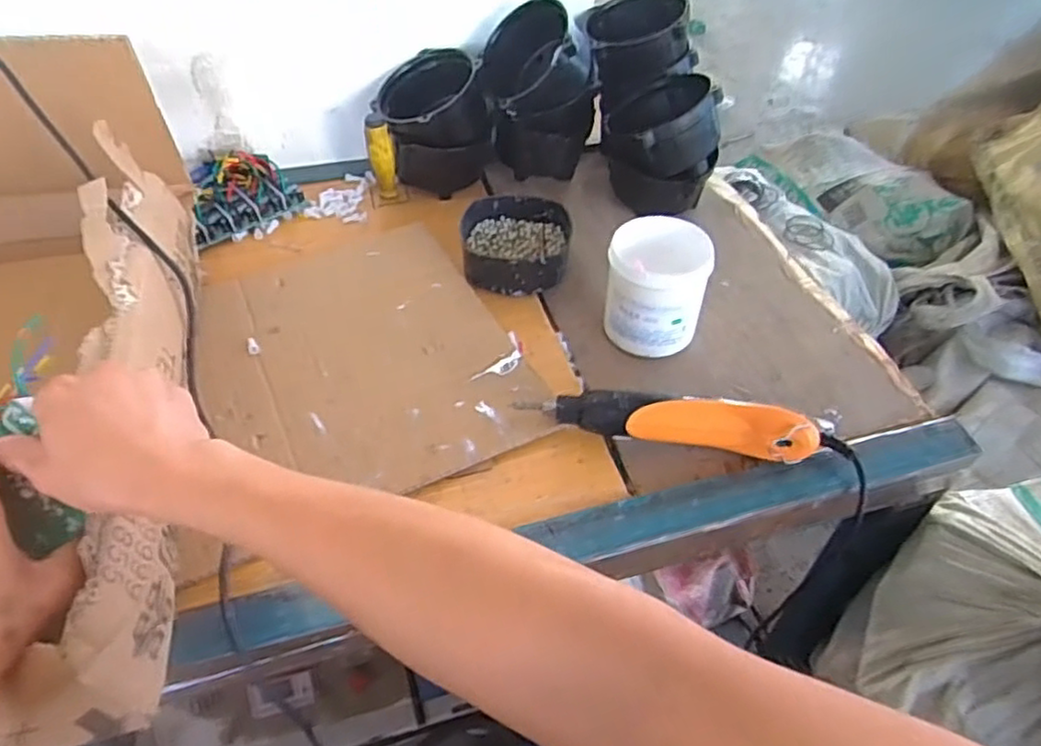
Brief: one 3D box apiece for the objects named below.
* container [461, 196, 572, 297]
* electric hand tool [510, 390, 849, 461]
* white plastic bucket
[{"bbox_3d":[-0.006,-0.142,0.743,0.118,0.043,0.125,5,47,2],"label":"container"},{"bbox_3d":[0.140,0.047,0.588,0.265,0.055,0.029,7,47,5],"label":"electric hand tool"},{"bbox_3d":[0.131,-0.082,0.656,0.092,0.114,0.081,12,47,9],"label":"white plastic bucket"}]

